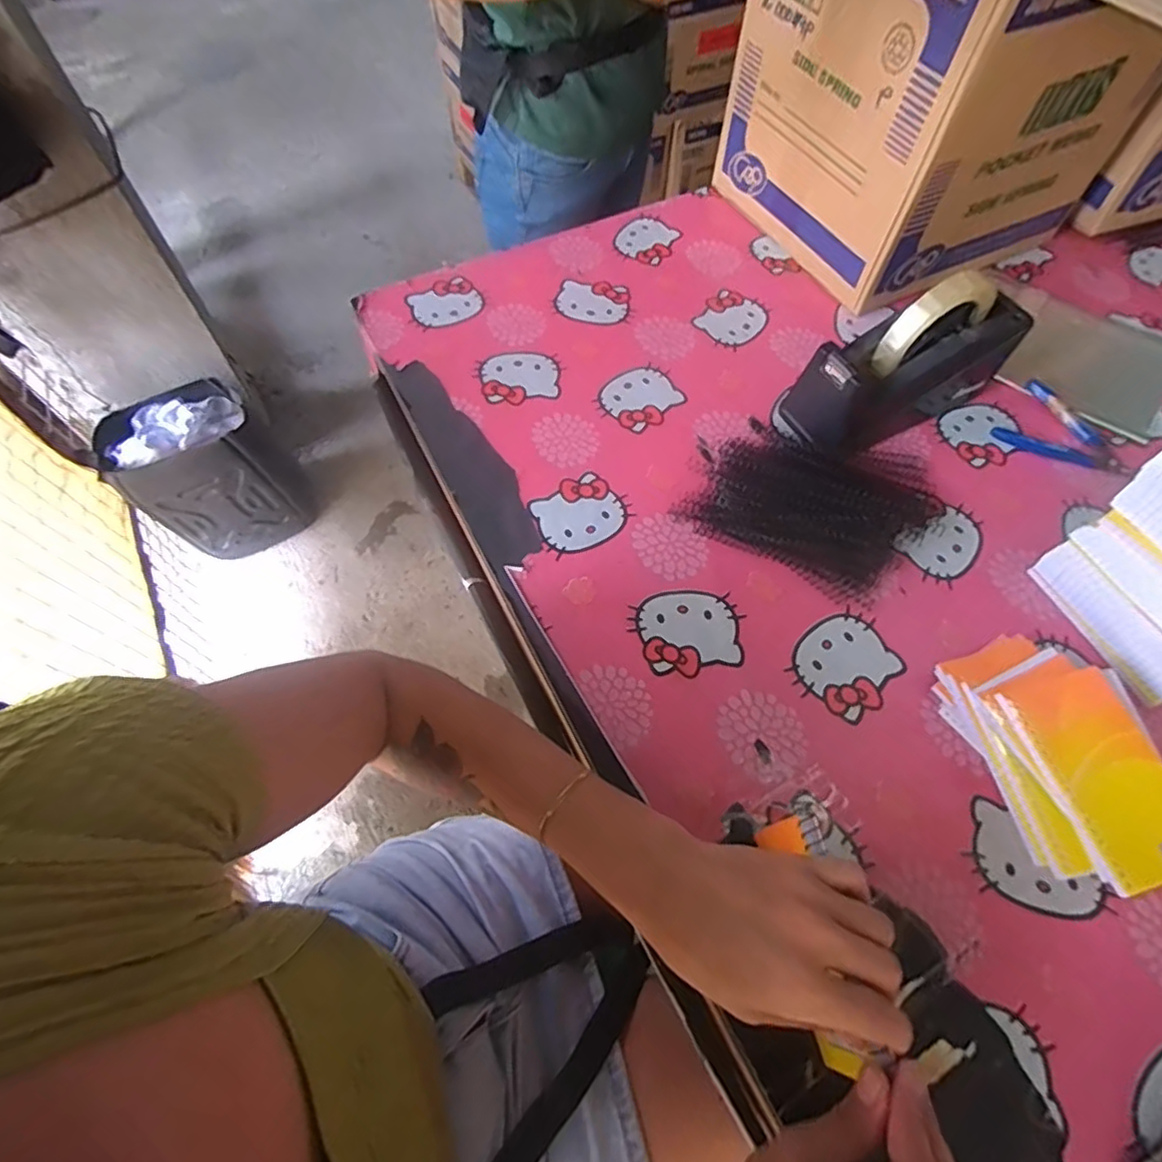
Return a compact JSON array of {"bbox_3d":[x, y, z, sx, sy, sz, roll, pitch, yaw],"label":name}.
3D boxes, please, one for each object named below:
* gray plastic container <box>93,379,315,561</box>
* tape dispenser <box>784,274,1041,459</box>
[{"bbox_3d":[-0.824,-0.227,1.397,0.312,0.345,0.222,-24,65,-13],"label":"gray plastic container"},{"bbox_3d":[0.290,-0.199,0.549,0.204,0.120,0.083,-27,66,-16],"label":"tape dispenser"}]

